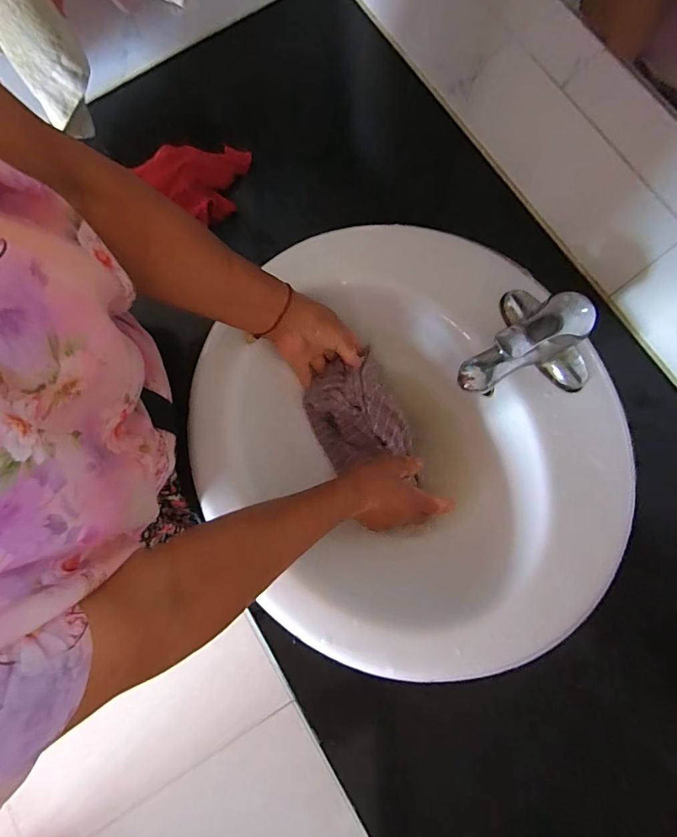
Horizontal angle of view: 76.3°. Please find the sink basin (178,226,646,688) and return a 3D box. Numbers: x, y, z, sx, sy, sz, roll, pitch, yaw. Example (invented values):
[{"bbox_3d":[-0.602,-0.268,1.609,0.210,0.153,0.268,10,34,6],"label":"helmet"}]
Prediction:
[{"bbox_3d":[0.068,0.026,0.519,0.422,0.140,0.490,-29,79,-5],"label":"sink basin"}]

